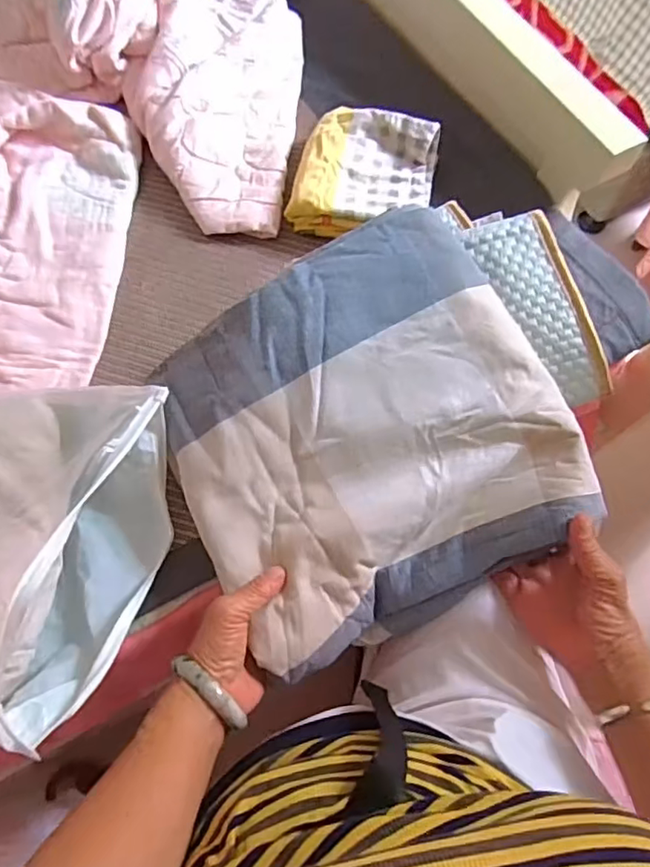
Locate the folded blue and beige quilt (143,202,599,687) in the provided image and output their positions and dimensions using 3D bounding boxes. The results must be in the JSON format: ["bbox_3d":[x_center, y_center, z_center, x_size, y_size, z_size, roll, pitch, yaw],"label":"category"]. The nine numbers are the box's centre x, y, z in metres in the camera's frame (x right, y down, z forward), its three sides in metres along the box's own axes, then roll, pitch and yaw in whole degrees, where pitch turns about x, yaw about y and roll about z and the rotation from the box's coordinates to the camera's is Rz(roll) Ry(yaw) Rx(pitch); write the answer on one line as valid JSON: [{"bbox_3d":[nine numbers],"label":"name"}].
[{"bbox_3d":[0.034,0.003,0.493,0.317,0.073,0.324,-26,85,1],"label":"folded blue and beige quilt"}]

